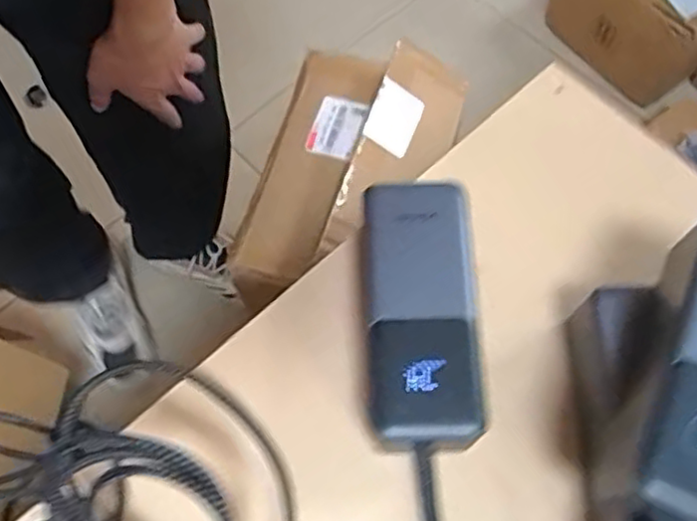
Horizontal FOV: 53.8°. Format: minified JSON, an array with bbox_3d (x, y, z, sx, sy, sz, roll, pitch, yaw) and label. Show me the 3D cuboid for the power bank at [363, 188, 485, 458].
[{"bbox_3d":[0.038,0.026,0.345,0.059,0.041,0.130,-1,69,2],"label":"power bank"}]

